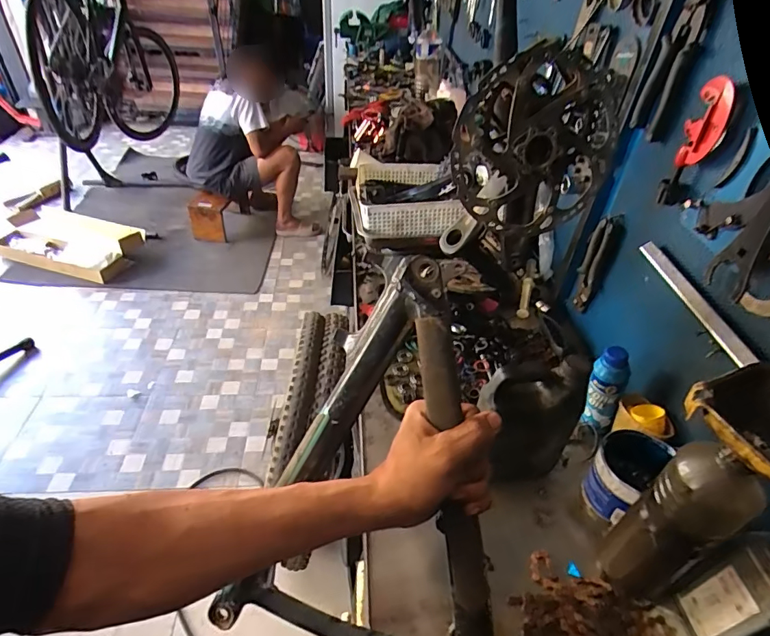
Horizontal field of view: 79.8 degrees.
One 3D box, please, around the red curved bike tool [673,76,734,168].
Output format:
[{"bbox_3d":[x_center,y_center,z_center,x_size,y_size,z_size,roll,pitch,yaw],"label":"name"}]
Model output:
[{"bbox_3d":[0.383,-0.230,0.551,0.015,0.102,0.042,-21,46,-27],"label":"red curved bike tool"}]

